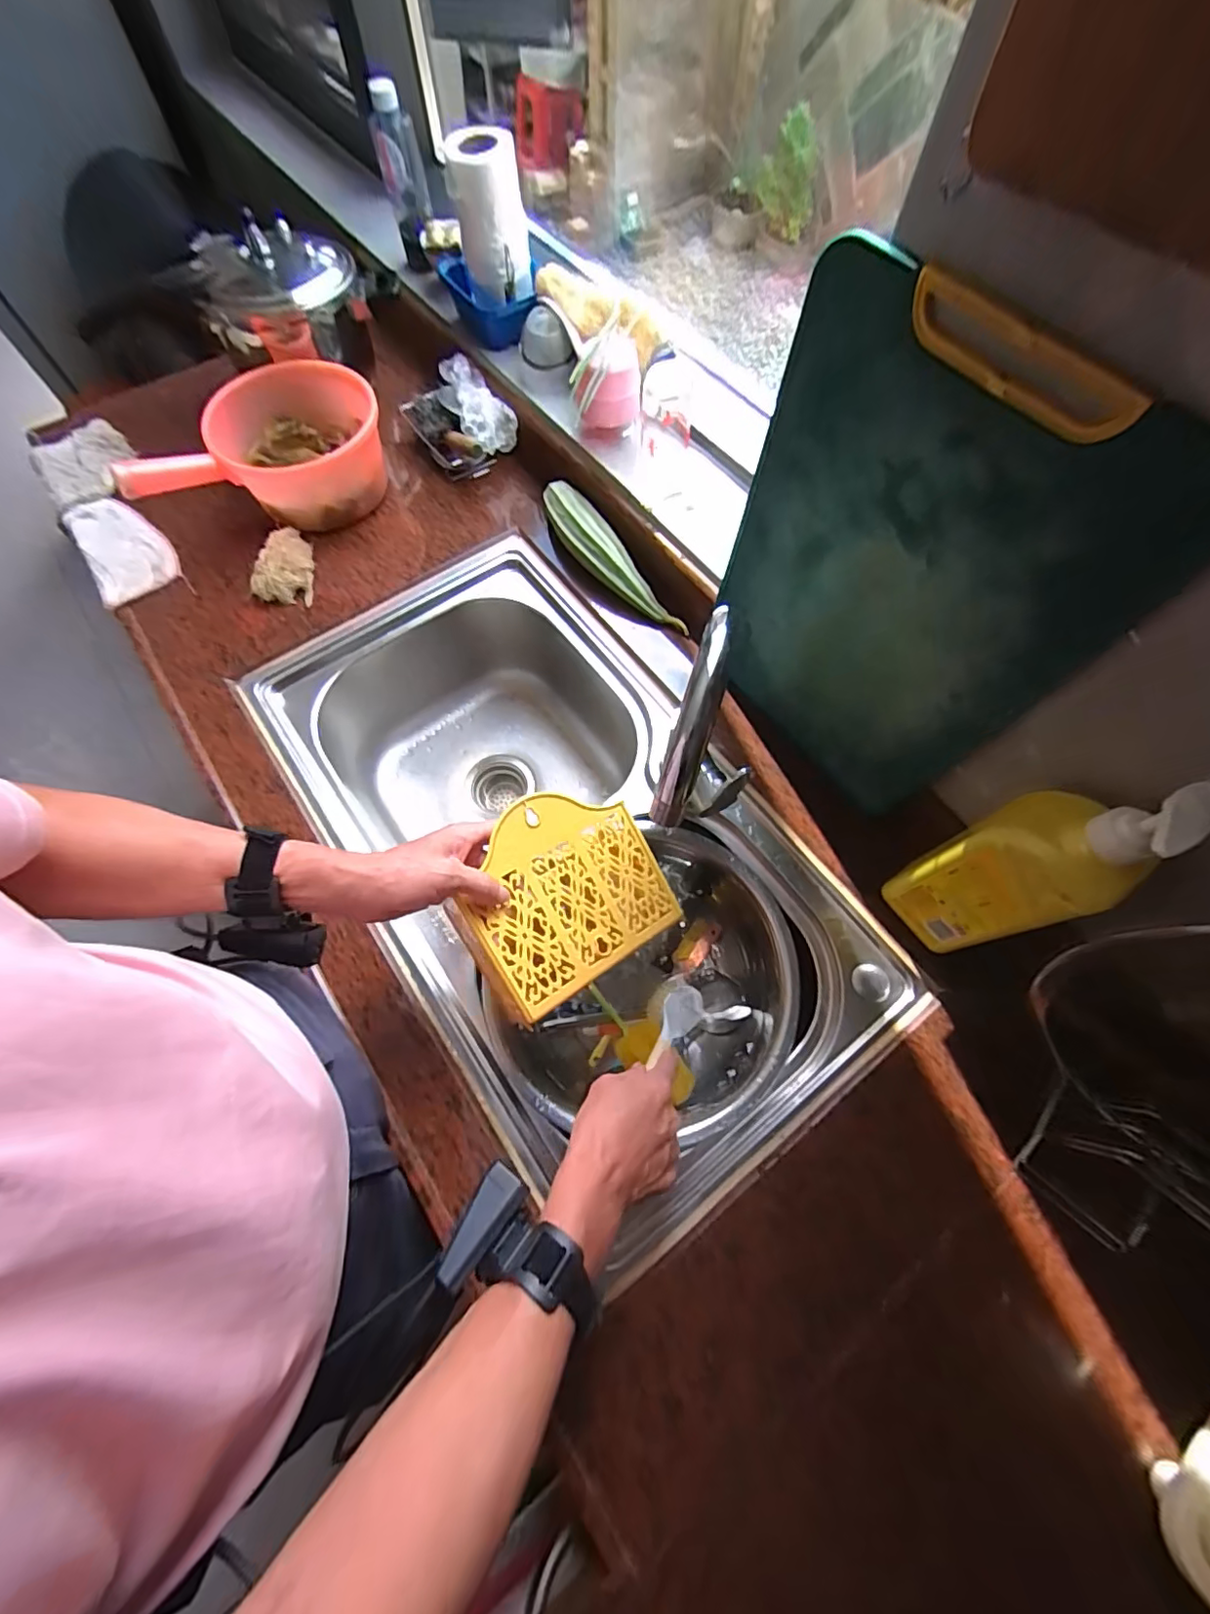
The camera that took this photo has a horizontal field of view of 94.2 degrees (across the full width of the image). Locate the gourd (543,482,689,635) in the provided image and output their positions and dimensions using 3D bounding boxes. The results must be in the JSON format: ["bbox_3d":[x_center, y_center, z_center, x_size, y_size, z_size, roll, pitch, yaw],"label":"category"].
[{"bbox_3d":[0.002,-0.319,0.742,0.054,0.064,0.262,-33,72,-14],"label":"gourd"}]

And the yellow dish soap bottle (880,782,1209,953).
[{"bbox_3d":[0.325,0.054,0.458,0.052,0.300,0.086,-32,72,-12],"label":"yellow dish soap bottle"}]

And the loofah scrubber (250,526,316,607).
[{"bbox_3d":[-0.416,-0.317,0.733,0.065,0.046,0.102,5,67,0],"label":"loofah scrubber"}]

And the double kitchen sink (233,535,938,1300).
[{"bbox_3d":[-0.056,0.051,0.723,0.445,0.236,0.769,-34,72,-12],"label":"double kitchen sink"}]

